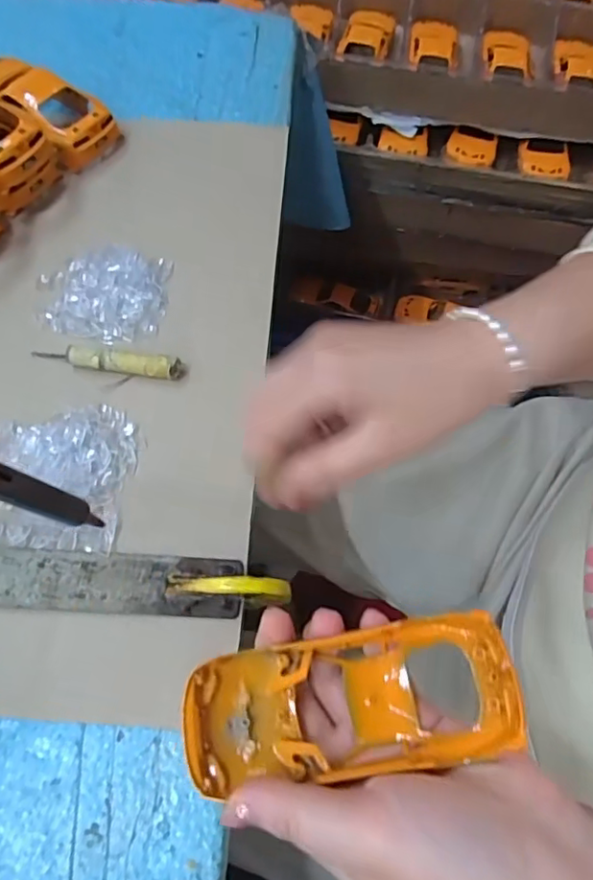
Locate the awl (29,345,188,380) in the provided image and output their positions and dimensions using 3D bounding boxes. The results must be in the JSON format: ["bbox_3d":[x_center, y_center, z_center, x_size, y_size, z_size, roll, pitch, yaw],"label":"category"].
[{"bbox_3d":[-0.113,-0.047,0.334,0.090,0.012,0.012,6,65,2],"label":"awl"}]

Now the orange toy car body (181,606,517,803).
[{"bbox_3d":[0.023,0.109,0.239,0.133,0.033,0.051,-8,65,-3],"label":"orange toy car body"}]

